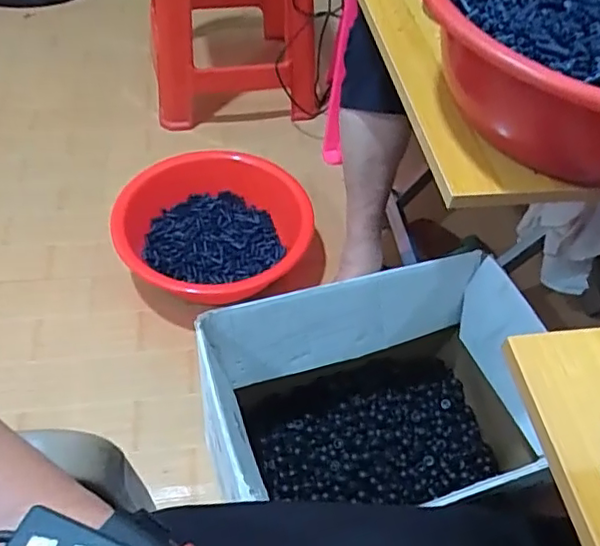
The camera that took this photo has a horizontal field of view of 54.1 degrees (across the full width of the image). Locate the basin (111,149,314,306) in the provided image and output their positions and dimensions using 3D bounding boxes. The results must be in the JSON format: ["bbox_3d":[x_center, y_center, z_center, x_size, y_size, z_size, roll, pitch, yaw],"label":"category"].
[{"bbox_3d":[-0.151,-0.066,1.035,0.308,0.121,0.322,2,52,-3],"label":"basin"}]

